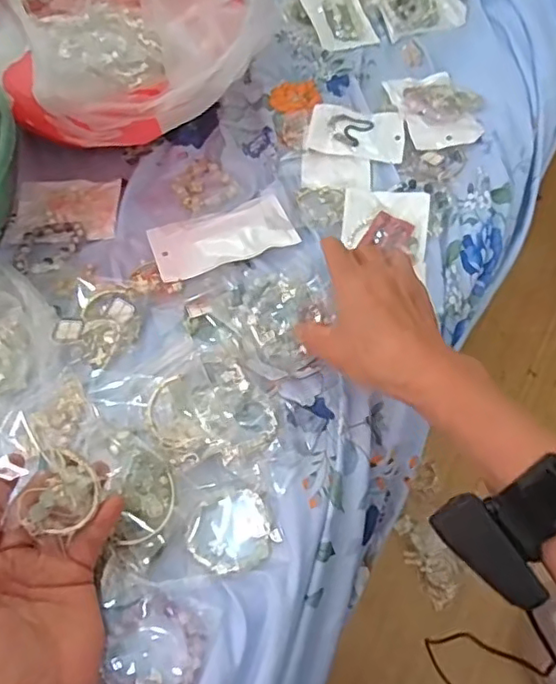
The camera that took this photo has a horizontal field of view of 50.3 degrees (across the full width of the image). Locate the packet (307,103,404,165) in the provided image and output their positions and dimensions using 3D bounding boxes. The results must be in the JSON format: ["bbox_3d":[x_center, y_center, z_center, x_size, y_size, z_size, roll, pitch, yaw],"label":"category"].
[{"bbox_3d":[0.081,-0.215,0.607,0.096,0.012,0.066,12,59,7],"label":"packet"}]

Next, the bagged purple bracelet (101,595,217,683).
[{"bbox_3d":[-0.076,0.187,0.359,0.061,0.005,0.062,16,59,9],"label":"bagged purple bracelet"}]

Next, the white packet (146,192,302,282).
[{"bbox_3d":[-0.051,-0.098,0.543,0.126,0.015,0.072,-18,60,-11],"label":"white packet"}]

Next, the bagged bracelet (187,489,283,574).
[{"bbox_3d":[-0.031,0.128,0.397,0.055,0.004,0.049,-23,61,-14],"label":"bagged bracelet"}]

